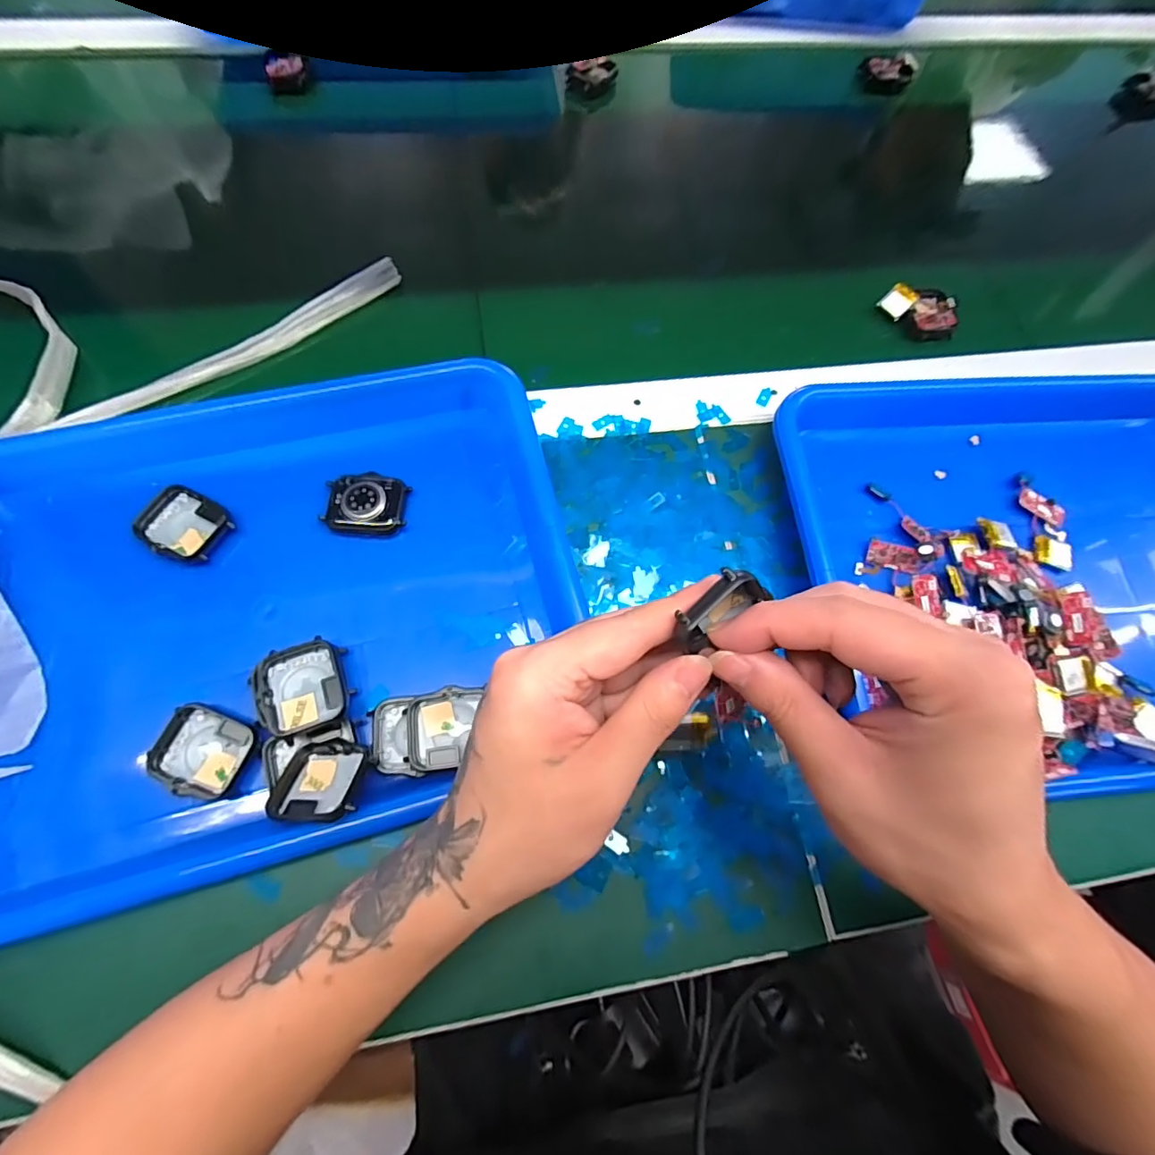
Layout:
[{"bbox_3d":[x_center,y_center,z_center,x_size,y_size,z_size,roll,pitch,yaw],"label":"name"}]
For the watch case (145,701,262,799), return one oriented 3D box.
[{"bbox_3d":[-0.184,0.086,0.261,0.046,0.008,0.038,21,71,5],"label":"watch case"}]

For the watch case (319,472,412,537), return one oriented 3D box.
[{"bbox_3d":[-0.124,-0.043,0.311,0.044,0.014,0.037,7,71,0],"label":"watch case"}]

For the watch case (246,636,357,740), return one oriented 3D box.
[{"bbox_3d":[-0.139,0.057,0.270,0.041,0.017,0.044,-18,73,-9],"label":"watch case"}]

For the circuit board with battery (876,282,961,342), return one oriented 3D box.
[{"bbox_3d":[0.264,-0.204,0.405,0.052,0.019,0.045,-9,72,-6],"label":"circuit board with battery"}]

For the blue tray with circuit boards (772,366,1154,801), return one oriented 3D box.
[{"bbox_3d":[0.300,-0.017,0.327,0.336,0.037,0.266,-5,71,-4],"label":"blue tray with circuit boards"}]

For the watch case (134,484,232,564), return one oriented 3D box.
[{"bbox_3d":[-0.221,-0.029,0.298,0.044,0.009,0.037,27,72,7],"label":"watch case"}]

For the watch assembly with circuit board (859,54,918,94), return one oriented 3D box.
[{"bbox_3d":[0.304,-0.498,0.518,0.050,0.016,0.040,25,72,6],"label":"watch assembly with circuit board"}]

